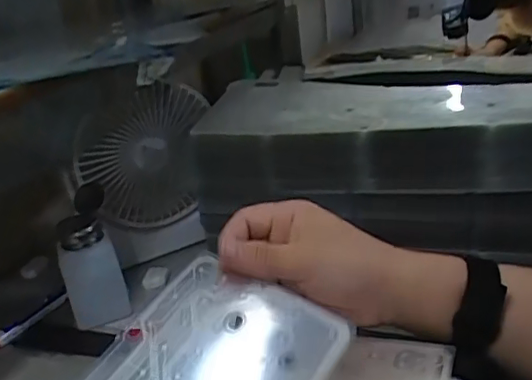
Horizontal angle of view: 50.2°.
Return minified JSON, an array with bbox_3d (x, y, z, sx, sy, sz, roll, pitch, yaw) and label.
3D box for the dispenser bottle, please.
[{"bbox_3d":[-0.169,0.065,0.545,0.052,0.117,0.055,-14,23,-11],"label":"dispenser bottle"}]

